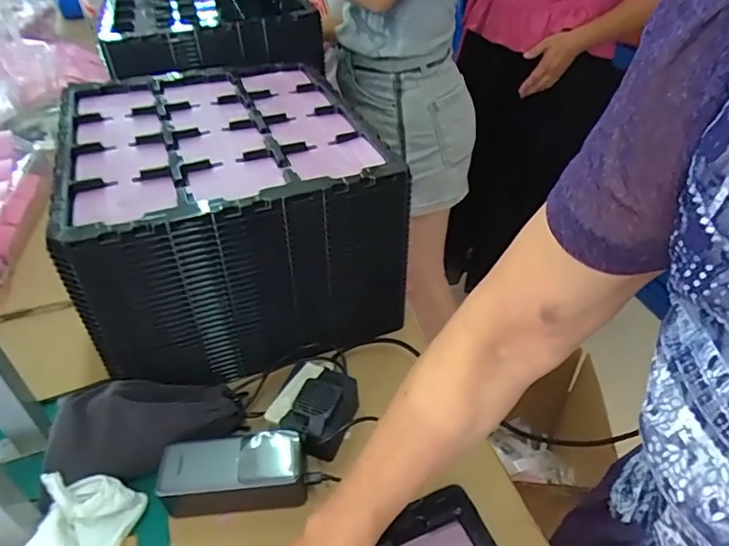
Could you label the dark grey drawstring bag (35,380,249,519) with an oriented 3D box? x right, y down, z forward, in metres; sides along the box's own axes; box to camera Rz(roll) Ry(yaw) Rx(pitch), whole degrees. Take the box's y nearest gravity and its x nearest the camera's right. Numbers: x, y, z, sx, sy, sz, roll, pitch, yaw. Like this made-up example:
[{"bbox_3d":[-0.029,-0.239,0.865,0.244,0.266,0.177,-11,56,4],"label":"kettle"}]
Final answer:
[{"bbox_3d":[-0.223,0.151,0.529,0.181,0.054,0.088,-17,43,-16],"label":"dark grey drawstring bag"}]

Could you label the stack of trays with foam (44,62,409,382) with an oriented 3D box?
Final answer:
[{"bbox_3d":[-0.166,-0.090,0.674,0.336,0.213,0.369,-14,42,-13],"label":"stack of trays with foam"}]

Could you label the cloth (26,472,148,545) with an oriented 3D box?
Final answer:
[{"bbox_3d":[-0.246,0.226,0.453,0.063,0.070,0.103,3,41,6],"label":"cloth"}]

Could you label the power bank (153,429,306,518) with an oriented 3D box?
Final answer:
[{"bbox_3d":[-0.123,0.192,0.498,0.129,0.059,0.058,-5,41,-2],"label":"power bank"}]

